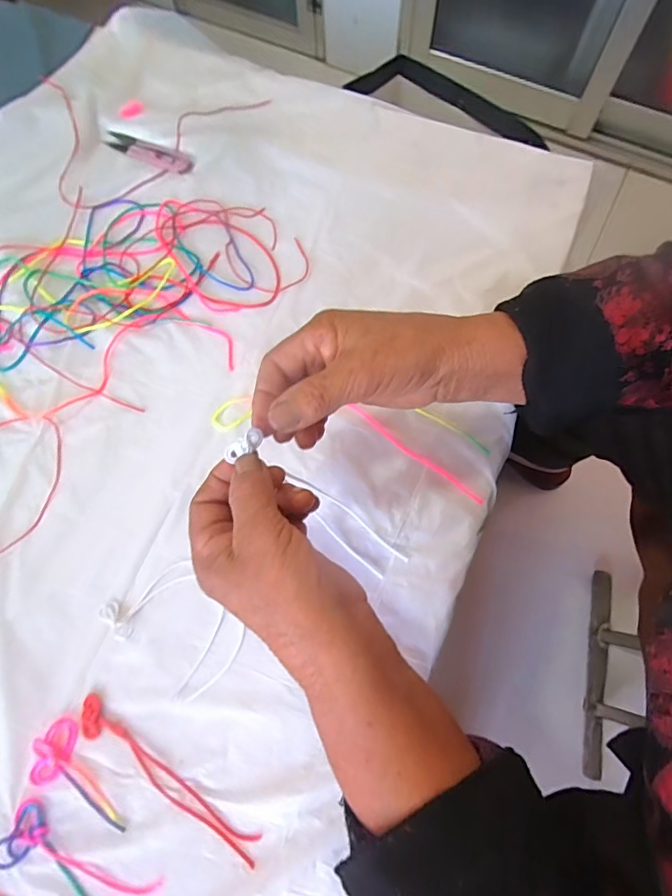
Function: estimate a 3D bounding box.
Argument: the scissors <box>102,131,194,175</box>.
[{"bbox_3d":[-0.190,-0.300,0.478,0.102,0.006,0.023,26,74,9],"label":"scissors"}]

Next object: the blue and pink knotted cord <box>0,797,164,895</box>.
[{"bbox_3d":[-0.161,0.260,0.290,0.101,0.004,0.036,25,74,9],"label":"blue and pink knotted cord"}]

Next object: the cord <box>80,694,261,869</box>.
[{"bbox_3d":[-0.112,0.216,0.307,0.148,0.004,0.019,32,75,11],"label":"cord"}]

